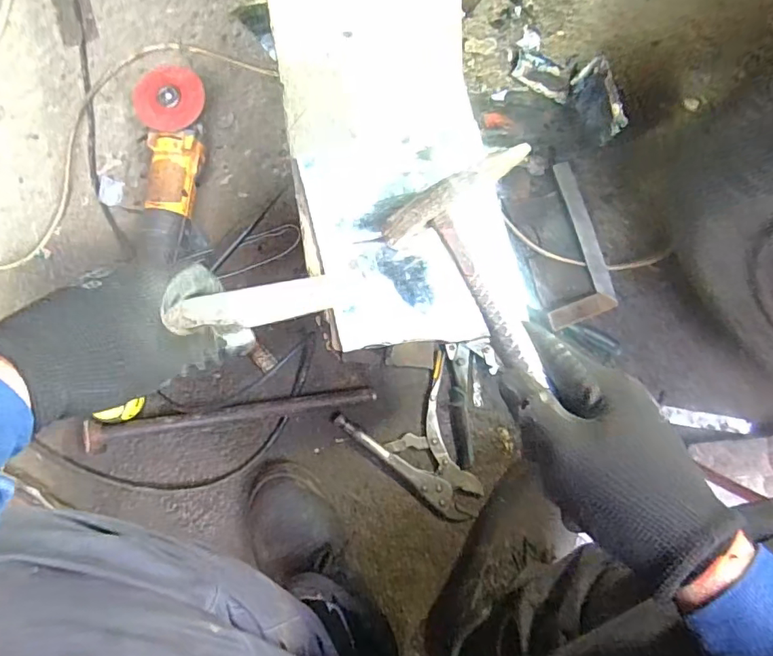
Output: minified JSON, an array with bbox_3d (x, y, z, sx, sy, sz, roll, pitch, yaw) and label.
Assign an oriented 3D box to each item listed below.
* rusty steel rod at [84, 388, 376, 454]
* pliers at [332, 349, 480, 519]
[{"bbox_3d":[-0.198,0.119,0.656,0.365,0.038,0.039,-6,83,-1],"label":"rusty steel rod"},{"bbox_3d":[0.053,0.163,0.670,0.162,0.021,0.202,-31,84,-4],"label":"pliers"}]

